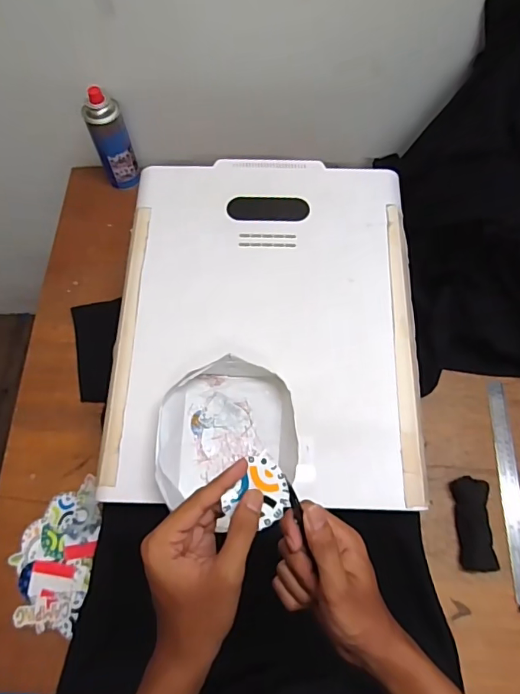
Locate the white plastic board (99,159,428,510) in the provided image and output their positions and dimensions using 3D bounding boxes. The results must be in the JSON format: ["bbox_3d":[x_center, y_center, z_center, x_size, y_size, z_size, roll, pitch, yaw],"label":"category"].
[{"bbox_3d":[0.008,-0.050,0.645,0.399,0.023,0.496,2,68,0],"label":"white plastic board"}]

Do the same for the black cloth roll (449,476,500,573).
[{"bbox_3d":[0.312,0.256,0.681,0.047,0.021,0.125,2,68,0],"label":"black cloth roll"}]

